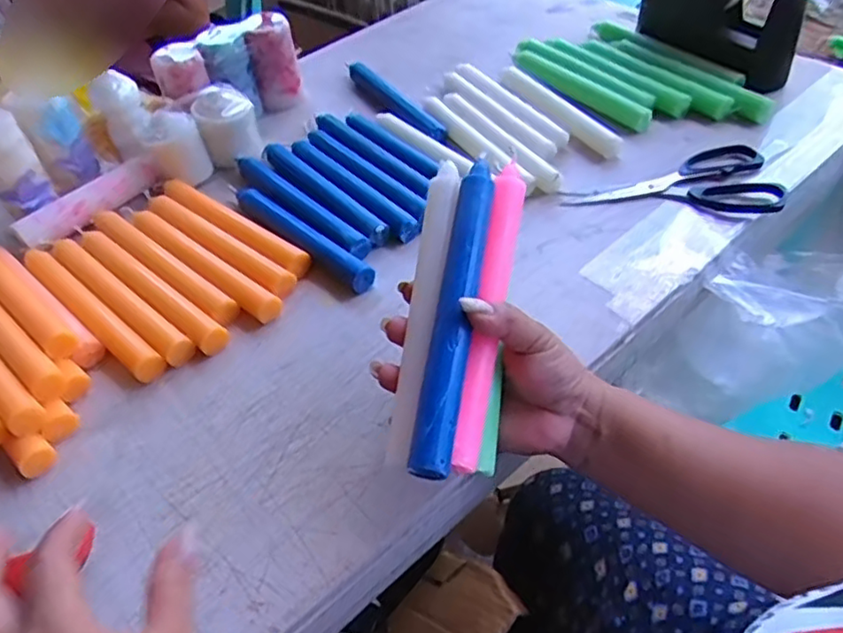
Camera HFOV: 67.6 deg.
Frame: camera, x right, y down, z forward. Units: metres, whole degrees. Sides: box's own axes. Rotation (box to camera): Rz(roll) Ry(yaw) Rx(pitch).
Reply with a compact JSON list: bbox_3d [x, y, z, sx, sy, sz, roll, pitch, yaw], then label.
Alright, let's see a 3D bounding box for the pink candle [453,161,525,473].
[{"bbox_3d":[0.042,-0.008,0.374,0.016,0.022,0.197,8,64,10],"label":"pink candle"}]

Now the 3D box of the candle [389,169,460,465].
[{"bbox_3d":[0.001,-0.010,0.381,0.020,0.016,0.192,7,71,9],"label":"candle"}]

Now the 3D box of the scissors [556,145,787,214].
[{"bbox_3d":[0.224,-0.128,0.569,0.179,0.016,0.091,4,49,11],"label":"scissors"}]

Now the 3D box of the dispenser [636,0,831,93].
[{"bbox_3d":[0.313,-0.330,0.662,0.053,0.131,0.191,-28,51,-18],"label":"dispenser"}]

